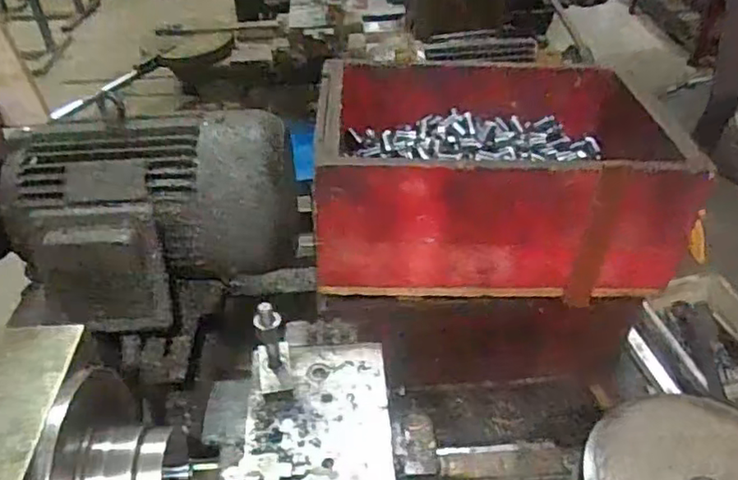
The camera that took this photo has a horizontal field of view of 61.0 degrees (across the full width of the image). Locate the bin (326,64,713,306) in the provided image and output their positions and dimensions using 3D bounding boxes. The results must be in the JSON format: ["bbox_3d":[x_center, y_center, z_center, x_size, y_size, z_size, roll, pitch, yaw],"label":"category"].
[{"bbox_3d":[0.131,-0.068,0.665,0.341,0.144,0.216,0,39,3],"label":"bin"}]

